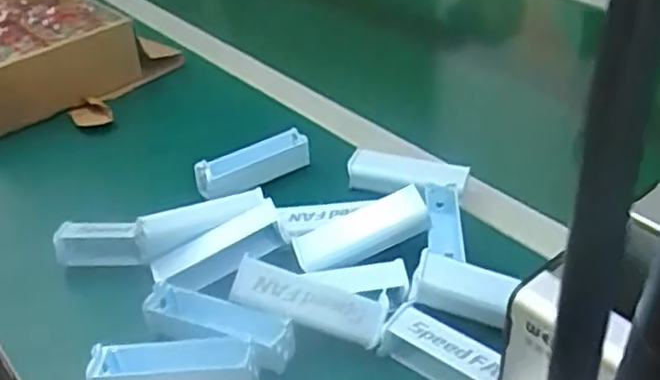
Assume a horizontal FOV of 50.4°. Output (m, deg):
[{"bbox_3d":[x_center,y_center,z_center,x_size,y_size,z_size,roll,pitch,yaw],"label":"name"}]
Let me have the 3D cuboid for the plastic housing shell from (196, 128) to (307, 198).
[{"bbox_3d":[-0.067,-0.023,0.610,0.102,0.028,0.031,-24,42,-25],"label":"plastic housing shell"}]

